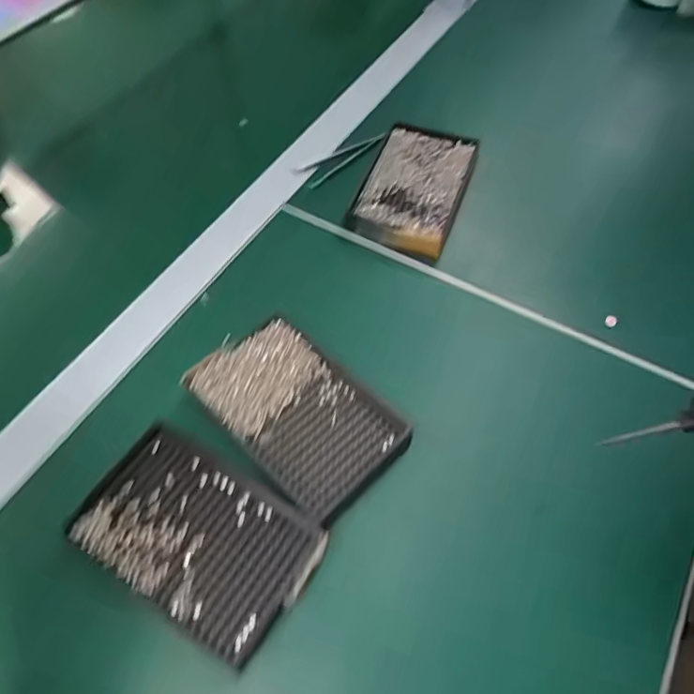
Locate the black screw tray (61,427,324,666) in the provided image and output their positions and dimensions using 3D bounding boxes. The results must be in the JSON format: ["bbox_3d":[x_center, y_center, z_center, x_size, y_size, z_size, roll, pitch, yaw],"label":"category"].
[{"bbox_3d":[-0.091,0.113,0.346,0.141,0.010,0.087,27,62,18],"label":"black screw tray"}]

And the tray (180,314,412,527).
[{"bbox_3d":[-0.034,0.042,0.391,0.140,0.016,0.087,39,66,23],"label":"tray"}]

